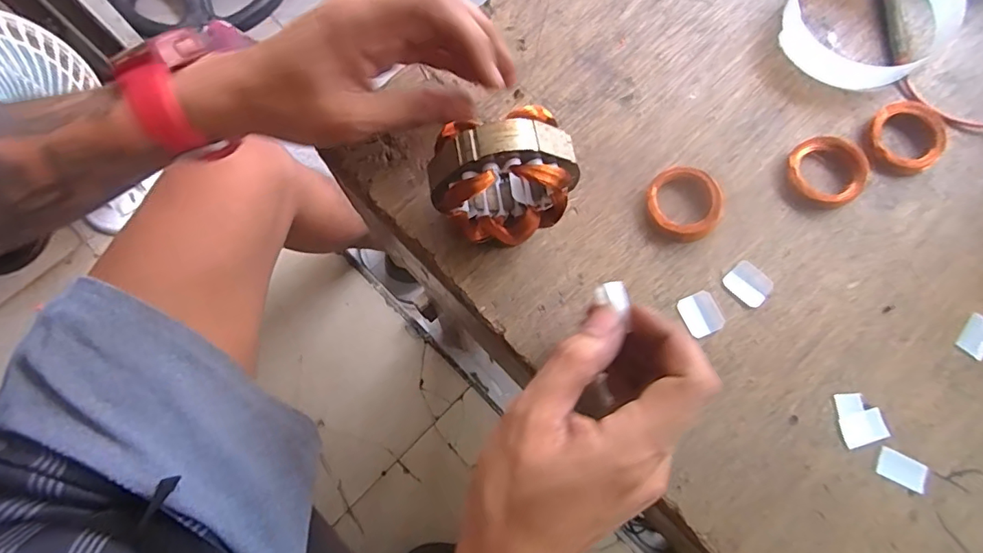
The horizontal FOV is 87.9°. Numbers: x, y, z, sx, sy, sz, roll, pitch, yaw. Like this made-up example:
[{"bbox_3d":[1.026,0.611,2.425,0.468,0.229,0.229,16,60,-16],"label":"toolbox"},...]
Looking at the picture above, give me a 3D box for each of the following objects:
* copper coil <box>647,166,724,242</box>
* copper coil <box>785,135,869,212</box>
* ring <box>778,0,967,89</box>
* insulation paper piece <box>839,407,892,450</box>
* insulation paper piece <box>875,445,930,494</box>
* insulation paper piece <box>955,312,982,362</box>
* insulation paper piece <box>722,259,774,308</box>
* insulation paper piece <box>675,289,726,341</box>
[{"bbox_3d":[0.117,-0.044,0.307,0.045,0.014,0.041,0,75,0],"label":"copper coil"},{"bbox_3d":[0.206,-0.065,0.311,0.039,0.016,0.044,-34,78,-8],"label":"copper coil"},{"bbox_3d":[0.245,-0.175,0.329,0.089,0.033,0.109,27,77,7],"label":"ring"},{"bbox_3d":[0.204,0.083,0.277,0.024,0.004,0.017,-15,76,-4],"label":"insulation paper piece"},{"bbox_3d":[0.221,0.104,0.274,0.025,0.004,0.016,27,75,9],"label":"insulation paper piece"},{"bbox_3d":[0.277,0.034,0.288,0.015,0.004,0.024,39,79,9],"label":"insulation paper piece"},{"bbox_3d":[0.152,0.004,0.299,0.022,0.004,0.025,-43,79,-10],"label":"insulation paper piece"},{"bbox_3d":[0.122,0.022,0.294,0.023,0.004,0.024,-24,77,-6],"label":"insulation paper piece"}]

